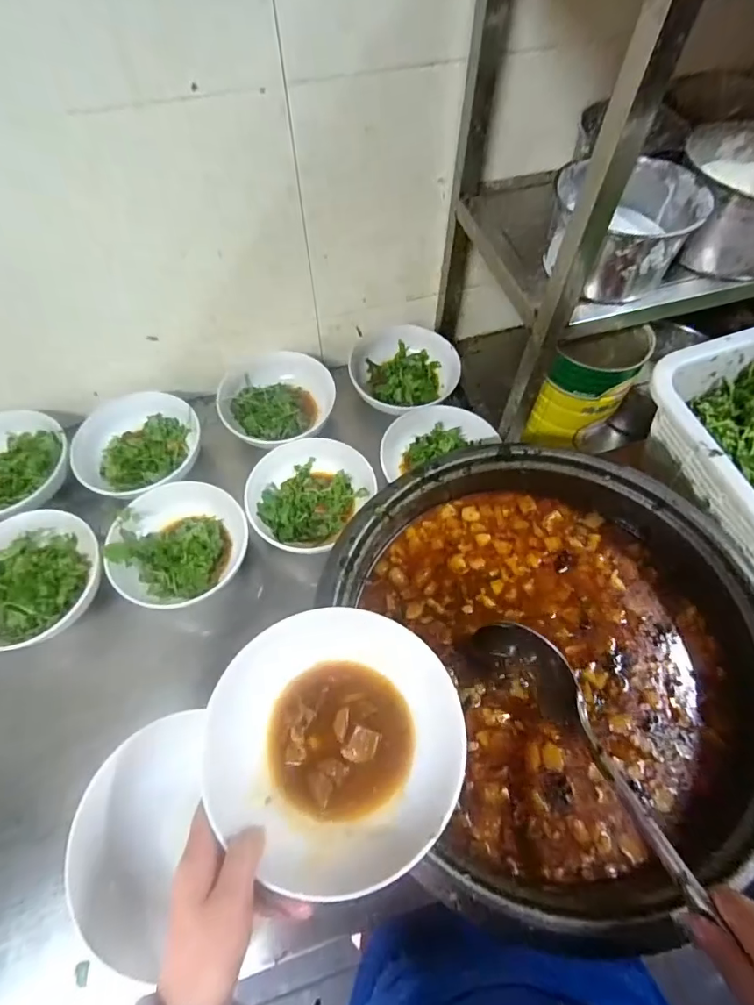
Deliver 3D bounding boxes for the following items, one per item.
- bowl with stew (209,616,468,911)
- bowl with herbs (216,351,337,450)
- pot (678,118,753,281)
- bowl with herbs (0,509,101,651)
[{"bbox_3d":[-0.037,0.183,0.382,0.191,0.055,0.191,0,61,0],"label":"bowl with stew"},{"bbox_3d":[-0.160,-0.160,0.785,0.170,0.064,0.161,0,61,0],"label":"bowl with herbs"},{"bbox_3d":[0.425,-0.344,0.562,0.155,0.094,0.157,0,61,0],"label":"pot"},{"bbox_3d":[-0.454,0.102,0.647,0.173,0.059,0.182,0,61,0],"label":"bowl with herbs"}]

